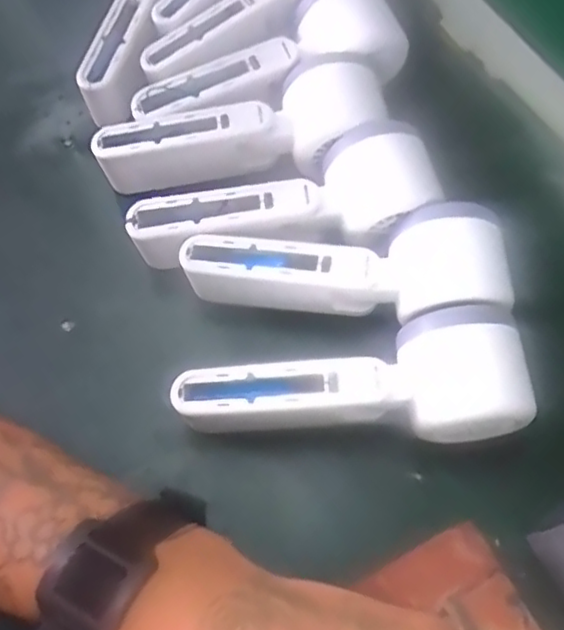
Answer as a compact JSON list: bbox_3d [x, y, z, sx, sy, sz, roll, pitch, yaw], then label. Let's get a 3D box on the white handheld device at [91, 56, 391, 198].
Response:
[{"bbox_3d":[-0.023,-0.103,0.370,0.157,0.044,0.055,-13,65,8],"label":"white handheld device"}]

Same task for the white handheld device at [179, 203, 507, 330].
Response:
[{"bbox_3d":[0.032,-0.024,0.335,0.162,0.045,0.058,-2,64,12],"label":"white handheld device"}]

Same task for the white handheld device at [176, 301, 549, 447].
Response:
[{"bbox_3d":[0.034,0.039,0.314,0.161,0.052,0.055,-6,66,-3],"label":"white handheld device"}]

